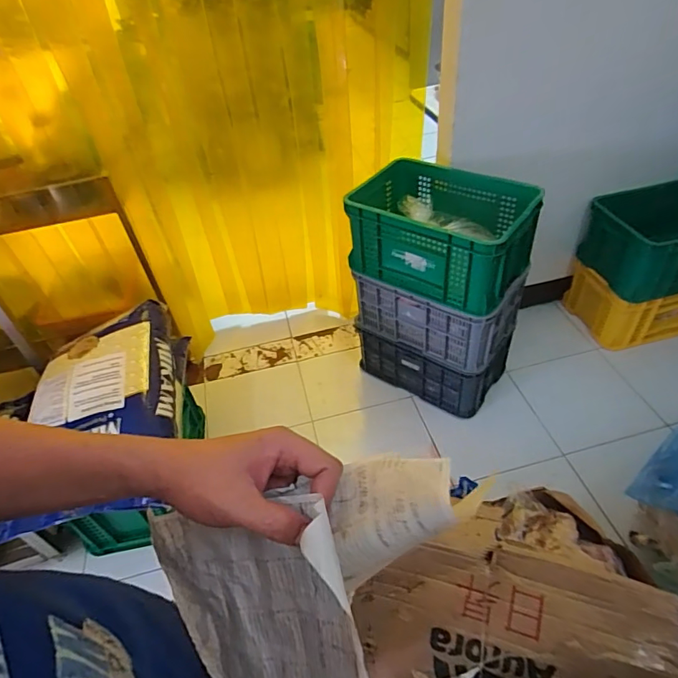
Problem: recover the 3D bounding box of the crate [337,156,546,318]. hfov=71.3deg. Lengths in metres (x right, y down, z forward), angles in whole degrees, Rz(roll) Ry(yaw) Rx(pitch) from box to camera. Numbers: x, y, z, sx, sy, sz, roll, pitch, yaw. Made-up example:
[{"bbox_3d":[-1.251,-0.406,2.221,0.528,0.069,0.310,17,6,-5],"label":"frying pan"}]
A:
[{"bbox_3d":[0.312,-0.339,1.495,0.539,0.257,0.351,23,51,27],"label":"crate"}]

